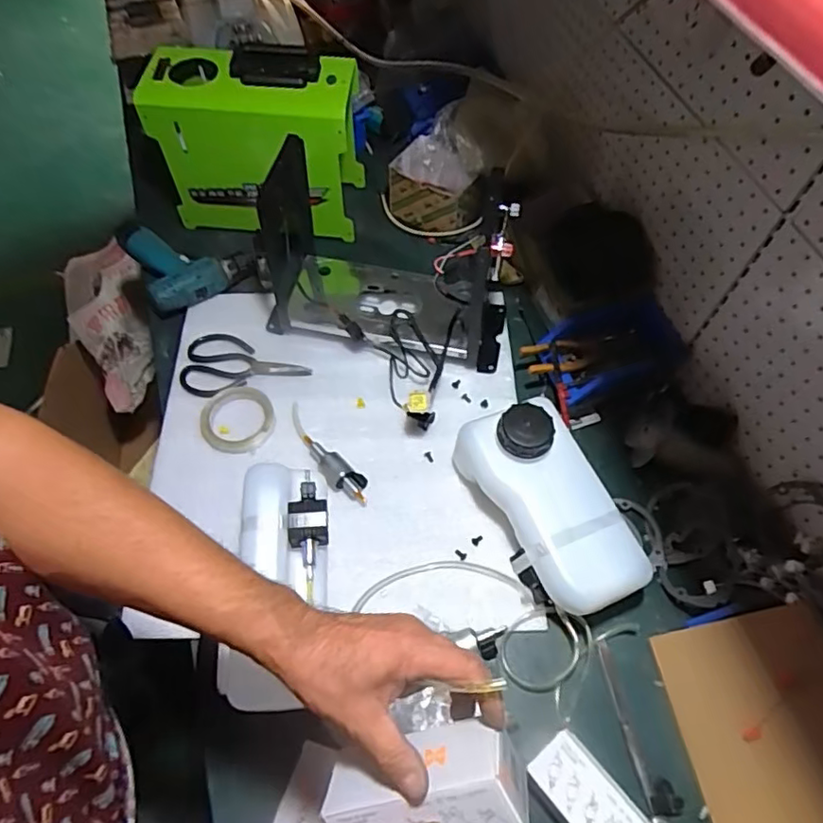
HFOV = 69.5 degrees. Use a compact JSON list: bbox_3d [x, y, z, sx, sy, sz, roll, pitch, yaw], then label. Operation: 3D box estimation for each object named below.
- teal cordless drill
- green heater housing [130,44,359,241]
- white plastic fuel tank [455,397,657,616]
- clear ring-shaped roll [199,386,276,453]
[{"bbox_3d":[-0.367,-0.261,0.969,0.171,0.054,0.200,-28,65,-17],"label":"teal cordless drill"},{"bbox_3d":[-0.240,-0.427,0.951,0.292,0.251,0.137,4,60,0],"label":"green heater housing"},{"bbox_3d":[0.165,0.108,0.721,0.124,0.123,0.261,-26,64,-16],"label":"white plastic fuel tank"},{"bbox_3d":[-0.244,0.010,0.831,0.099,0.014,0.103,1,60,-1],"label":"clear ring-shaped roll"}]

